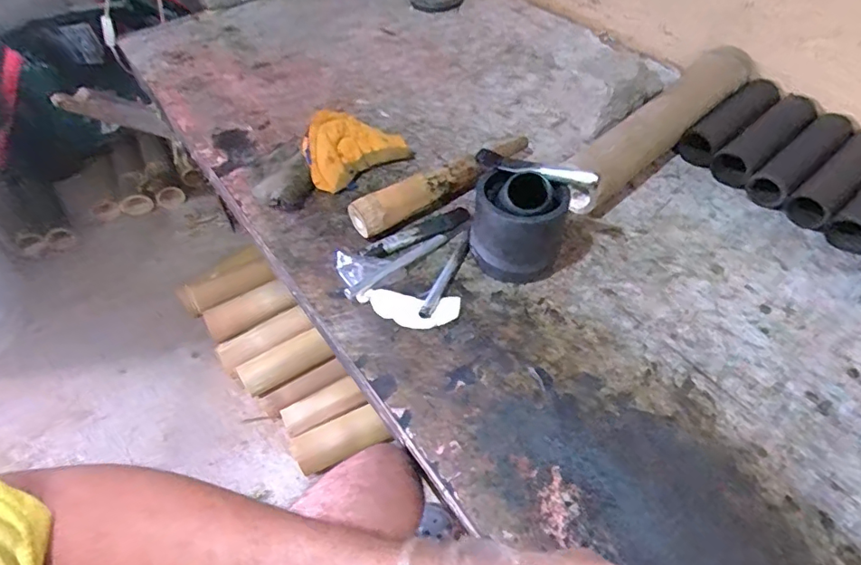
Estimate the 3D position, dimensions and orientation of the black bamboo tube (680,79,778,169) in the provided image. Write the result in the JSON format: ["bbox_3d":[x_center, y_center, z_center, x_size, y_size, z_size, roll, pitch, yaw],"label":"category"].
[{"bbox_3d":[0.440,-0.230,0.777,0.190,0.059,0.057,-35,60,-23],"label":"black bamboo tube"}]

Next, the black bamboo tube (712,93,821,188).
[{"bbox_3d":[0.473,-0.199,0.742,0.179,0.048,0.056,-33,59,-22],"label":"black bamboo tube"}]

